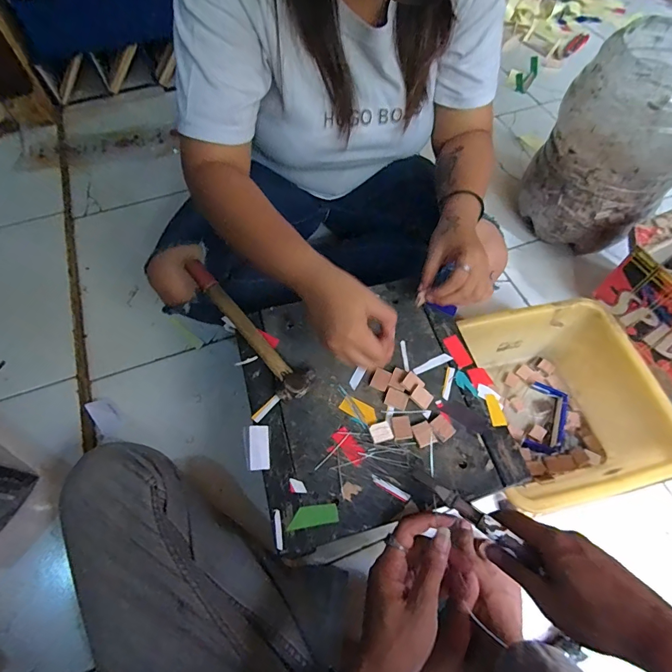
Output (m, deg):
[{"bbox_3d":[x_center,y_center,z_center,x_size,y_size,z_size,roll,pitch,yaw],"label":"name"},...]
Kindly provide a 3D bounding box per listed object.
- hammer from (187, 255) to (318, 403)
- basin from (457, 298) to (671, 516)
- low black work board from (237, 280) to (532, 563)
[{"bbox_3d":[-0.114,-0.020,0.489,0.043,0.021,0.243,-37,68,-18],"label":"hammer"},{"bbox_3d":[0.328,0.102,0.608,0.251,0.117,0.278,-8,62,-5],"label":"basin"},{"bbox_3d":[0.039,0.067,0.455,0.266,0.015,0.266,-14,62,-8],"label":"low black work board"}]

